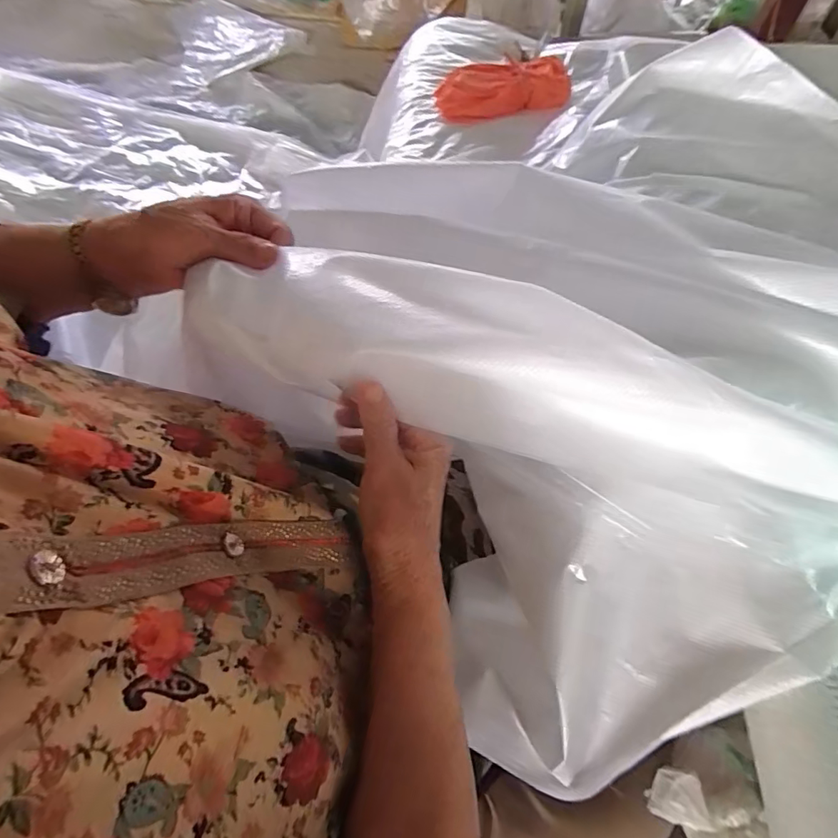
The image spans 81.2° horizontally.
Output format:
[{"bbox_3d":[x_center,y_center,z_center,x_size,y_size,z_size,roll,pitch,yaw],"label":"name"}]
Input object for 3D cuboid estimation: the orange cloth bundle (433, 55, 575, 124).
[{"bbox_3d":[0.154,-0.610,0.910,0.241,0.050,0.116,-10,64,-6],"label":"orange cloth bundle"}]

